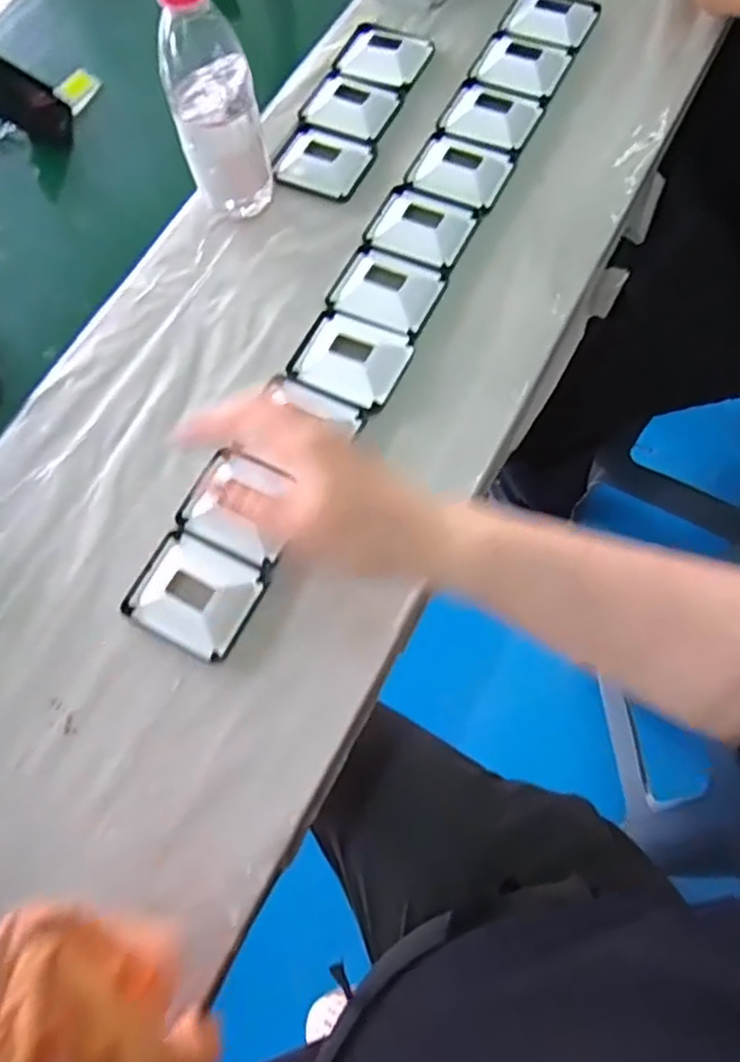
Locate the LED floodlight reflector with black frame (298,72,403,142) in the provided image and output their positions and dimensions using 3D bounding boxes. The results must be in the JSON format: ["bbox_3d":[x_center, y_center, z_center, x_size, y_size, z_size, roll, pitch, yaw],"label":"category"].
[{"bbox_3d":[-0.022,-0.379,0.577,0.081,0.020,0.069,20,63,15],"label":"LED floodlight reflector with black frame"}]

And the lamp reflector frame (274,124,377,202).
[{"bbox_3d":[-0.040,-0.320,0.557,0.076,0.022,0.063,20,62,15],"label":"lamp reflector frame"}]

